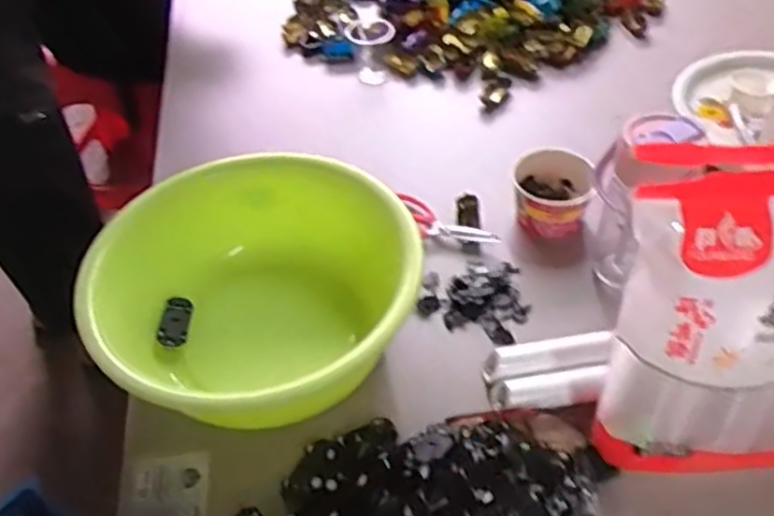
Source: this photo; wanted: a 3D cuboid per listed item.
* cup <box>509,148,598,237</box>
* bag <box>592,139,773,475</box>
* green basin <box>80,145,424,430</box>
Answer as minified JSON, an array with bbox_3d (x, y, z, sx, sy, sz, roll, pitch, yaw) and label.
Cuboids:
[{"bbox_3d":[0.192,-0.075,0.856,0.088,0.057,0.099,7,50,9],"label":"cup"},{"bbox_3d":[0.332,0.055,0.582,0.298,0.278,0.146,3,49,6],"label":"bag"},{"bbox_3d":[-0.128,0.048,0.750,0.306,0.145,0.287,-2,49,2],"label":"green basin"}]

